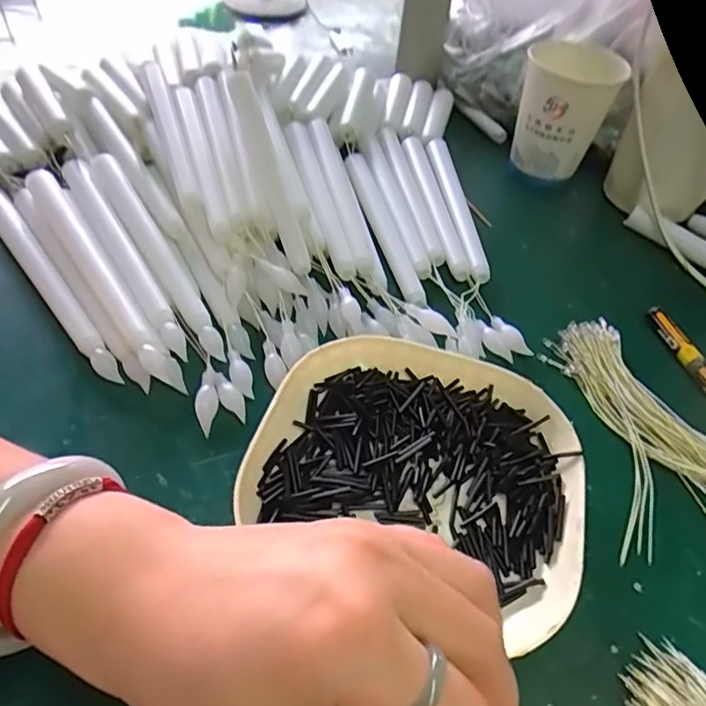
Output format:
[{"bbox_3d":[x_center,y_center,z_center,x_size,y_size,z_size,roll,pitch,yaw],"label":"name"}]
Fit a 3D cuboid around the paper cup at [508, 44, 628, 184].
[{"bbox_3d":[0.156,-0.181,0.435,0.067,0.085,0.061,3,48,-4],"label":"paper cup"}]

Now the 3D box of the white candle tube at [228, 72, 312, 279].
[{"bbox_3d":[-0.051,-0.113,0.354,0.015,0.021,0.151,-14,73,-18],"label":"white candle tube"}]

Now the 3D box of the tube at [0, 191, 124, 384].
[{"bbox_3d":[-0.174,-0.043,0.327,0.015,0.014,0.175,-30,58,-28],"label":"tube"}]

